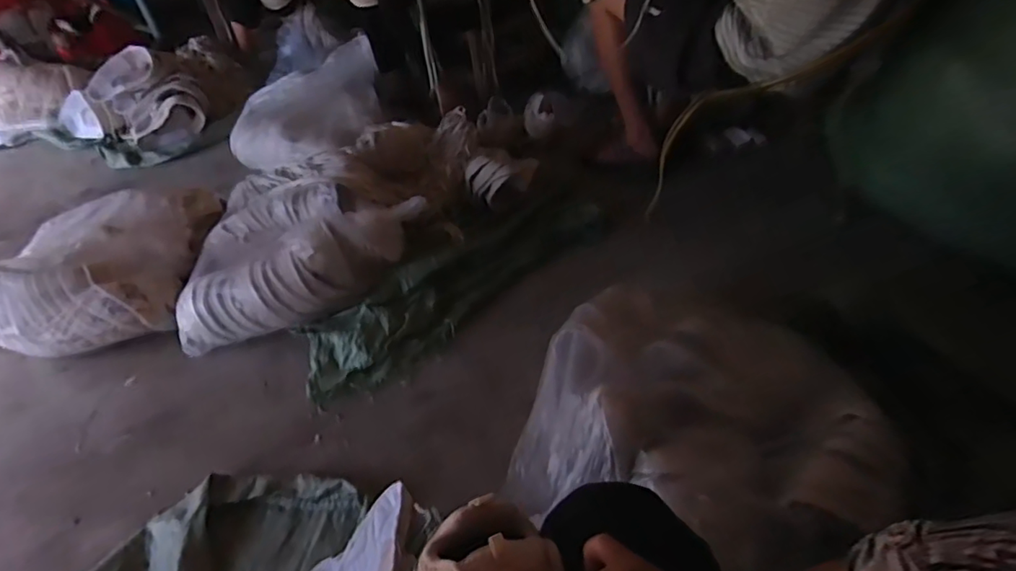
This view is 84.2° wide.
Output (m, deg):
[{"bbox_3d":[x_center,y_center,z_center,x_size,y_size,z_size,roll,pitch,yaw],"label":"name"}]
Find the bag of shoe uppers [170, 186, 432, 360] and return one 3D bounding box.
[{"bbox_3d":[-0.448,-0.075,1.238,0.516,0.181,0.301,-7,43,-1],"label":"bag of shoe uppers"}]

